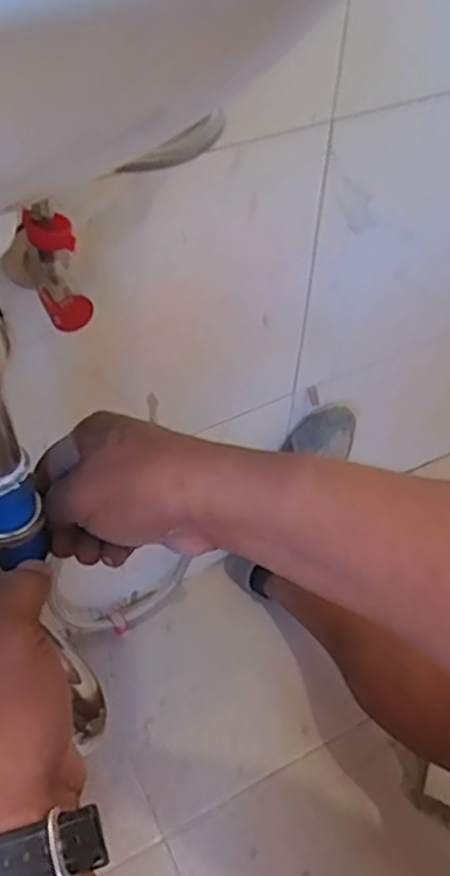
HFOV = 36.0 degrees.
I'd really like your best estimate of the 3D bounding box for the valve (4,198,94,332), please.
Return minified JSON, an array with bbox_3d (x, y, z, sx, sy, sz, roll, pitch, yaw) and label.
[{"bbox_3d":[-0.115,-0.117,0.447,0.036,0.068,0.077,-25,53,-23],"label":"valve"}]

